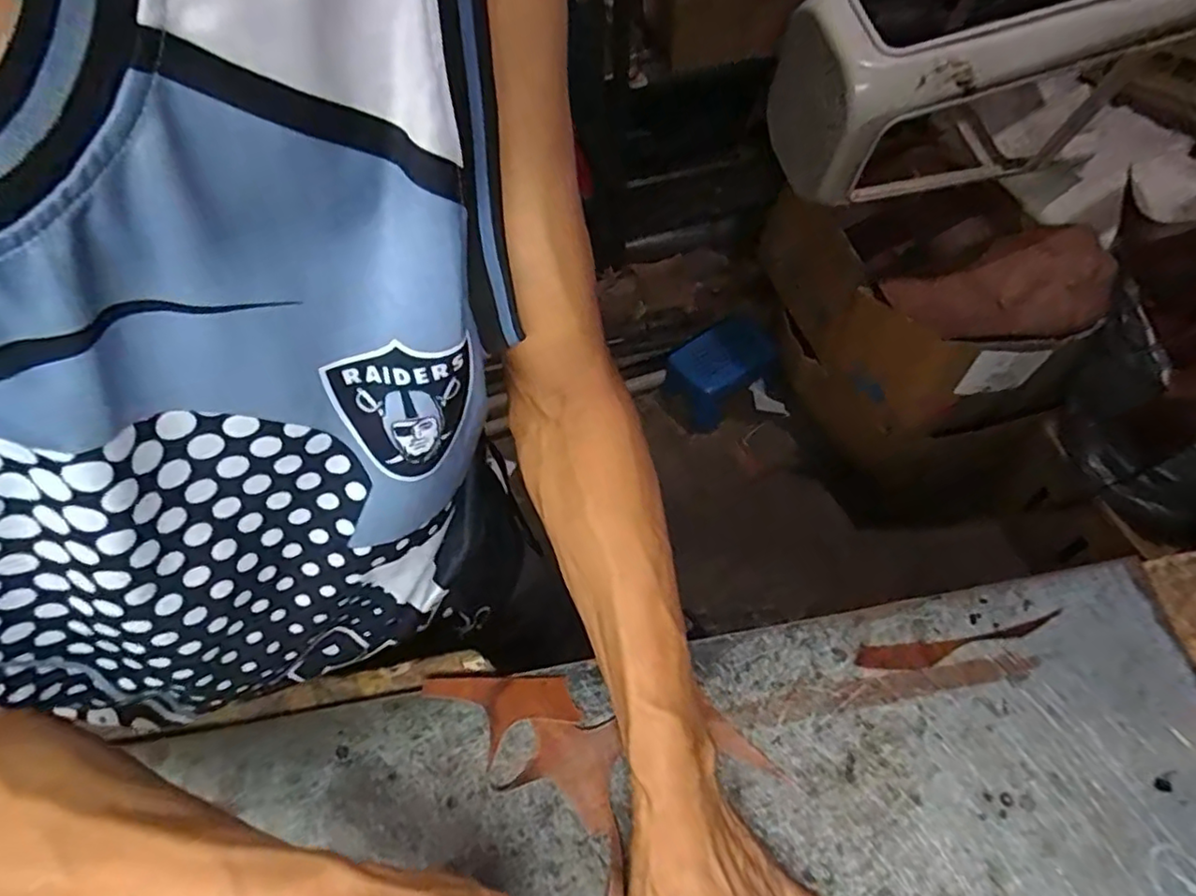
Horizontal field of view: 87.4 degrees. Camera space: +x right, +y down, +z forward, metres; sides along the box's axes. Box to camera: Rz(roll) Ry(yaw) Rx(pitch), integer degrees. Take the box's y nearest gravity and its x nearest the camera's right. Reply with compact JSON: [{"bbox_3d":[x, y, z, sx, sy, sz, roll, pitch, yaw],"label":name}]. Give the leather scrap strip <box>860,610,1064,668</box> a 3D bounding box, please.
[{"bbox_3d":[0.249,0.132,0.428,0.146,0.004,0.021,-11,60,-5],"label":"leather scrap strip"}]

